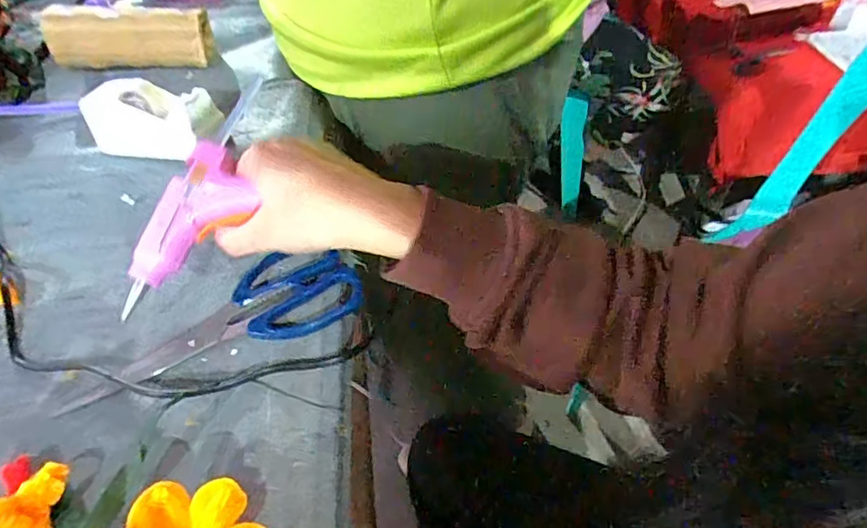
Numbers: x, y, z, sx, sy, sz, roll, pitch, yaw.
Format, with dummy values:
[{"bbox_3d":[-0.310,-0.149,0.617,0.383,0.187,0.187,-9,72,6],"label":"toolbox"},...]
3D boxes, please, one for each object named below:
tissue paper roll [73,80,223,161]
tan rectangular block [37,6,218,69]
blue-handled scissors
[{"bbox_3d":[-0.226,-0.114,0.440,0.100,0.057,0.039,7,47,8],"label":"tissue paper roll"},{"bbox_3d":[-0.293,-0.223,0.538,0.139,0.054,0.056,-3,47,-4],"label":"tan rectangular block"},{"bbox_3d":[-0.135,0.031,0.349,0.178,0.015,0.064,-17,48,-14],"label":"blue-handled scissors"}]

